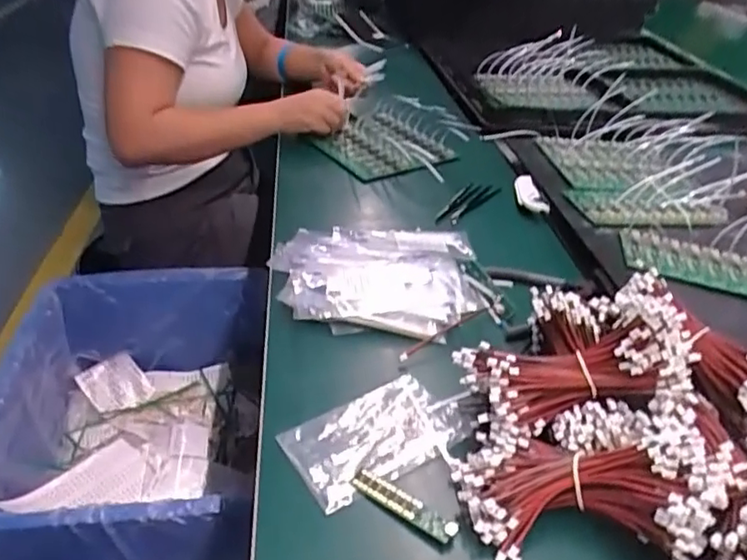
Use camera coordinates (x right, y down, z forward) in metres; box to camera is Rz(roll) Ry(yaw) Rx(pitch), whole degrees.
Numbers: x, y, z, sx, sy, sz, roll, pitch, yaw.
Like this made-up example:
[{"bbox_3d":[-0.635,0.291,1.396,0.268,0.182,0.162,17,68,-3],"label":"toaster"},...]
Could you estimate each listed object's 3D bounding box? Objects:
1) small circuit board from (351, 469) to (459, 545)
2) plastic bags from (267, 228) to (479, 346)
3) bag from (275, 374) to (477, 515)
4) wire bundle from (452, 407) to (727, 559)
[{"bbox_3d":[0.021,0.159,0.438,0.083,0.008,0.015,24,40,28],"label":"small circuit board"},{"bbox_3d":[0.001,-0.013,0.666,0.208,0.032,0.201,5,35,4],"label":"plastic bags"},{"bbox_3d":[0.009,0.122,0.494,0.151,0.008,0.080,-20,41,-28],"label":"bag"},{"bbox_3d":[0.145,0.136,0.423,0.168,0.042,0.098,-10,33,13],"label":"wire bundle"}]

